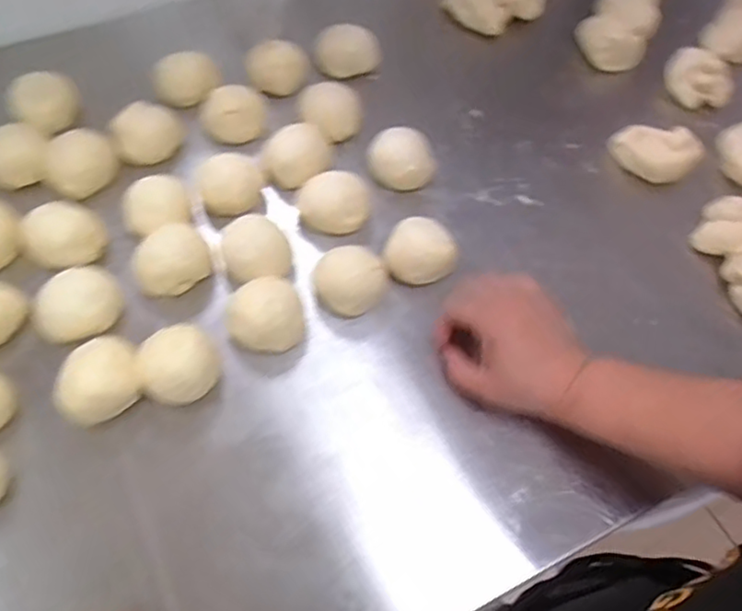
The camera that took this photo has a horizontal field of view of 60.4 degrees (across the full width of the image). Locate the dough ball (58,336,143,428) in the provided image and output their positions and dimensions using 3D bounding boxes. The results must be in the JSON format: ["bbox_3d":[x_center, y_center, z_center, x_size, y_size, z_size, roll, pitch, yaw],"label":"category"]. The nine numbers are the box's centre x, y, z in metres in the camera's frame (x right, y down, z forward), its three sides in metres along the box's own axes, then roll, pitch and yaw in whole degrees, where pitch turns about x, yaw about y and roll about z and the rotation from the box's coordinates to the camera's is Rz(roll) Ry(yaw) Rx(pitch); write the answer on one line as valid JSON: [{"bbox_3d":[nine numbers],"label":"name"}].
[{"bbox_3d":[-0.200,0.057,0.473,0.060,0.038,0.054,-33,66,-21],"label":"dough ball"}]

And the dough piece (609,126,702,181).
[{"bbox_3d":[0.280,-0.155,0.627,0.079,0.028,0.049,37,64,17],"label":"dough piece"}]

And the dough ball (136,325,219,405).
[{"bbox_3d":[-0.145,0.046,0.481,0.061,0.041,0.056,-3,59,-6],"label":"dough ball"}]

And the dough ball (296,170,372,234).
[{"bbox_3d":[-0.033,-0.094,0.576,0.064,0.041,0.051,3,59,-2],"label":"dough ball"}]

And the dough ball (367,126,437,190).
[{"bbox_3d":[0.029,-0.137,0.596,0.063,0.037,0.053,6,59,0],"label":"dough ball"}]

